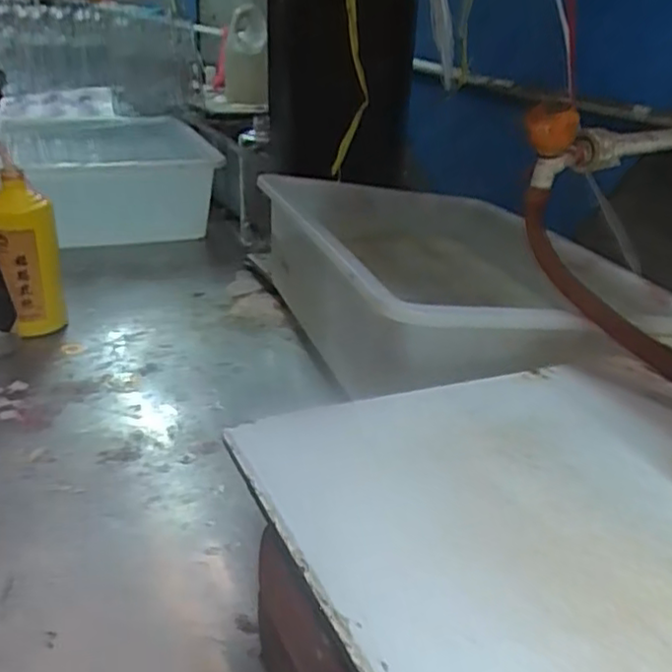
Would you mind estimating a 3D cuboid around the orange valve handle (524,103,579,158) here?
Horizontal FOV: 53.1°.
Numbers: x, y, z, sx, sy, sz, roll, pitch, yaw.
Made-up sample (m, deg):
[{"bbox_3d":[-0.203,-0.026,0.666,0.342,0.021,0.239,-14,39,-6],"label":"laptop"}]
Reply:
[{"bbox_3d":[0.191,-0.183,0.596,0.042,0.044,0.041,12,31,19],"label":"orange valve handle"}]

